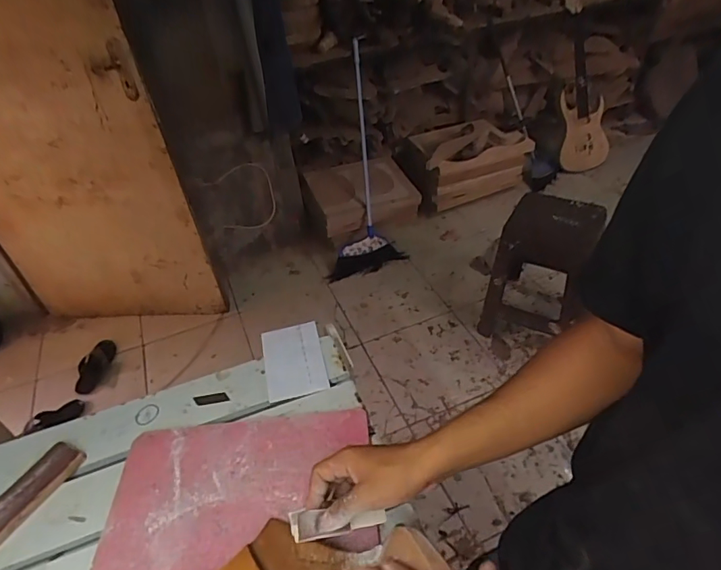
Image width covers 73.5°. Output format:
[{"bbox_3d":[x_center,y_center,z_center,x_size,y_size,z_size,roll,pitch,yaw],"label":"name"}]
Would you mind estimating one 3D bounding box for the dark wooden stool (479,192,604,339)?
[{"bbox_3d":[0.644,-0.041,1.736,0.329,0.498,0.278,17,45,24],"label":"dark wooden stool"}]

